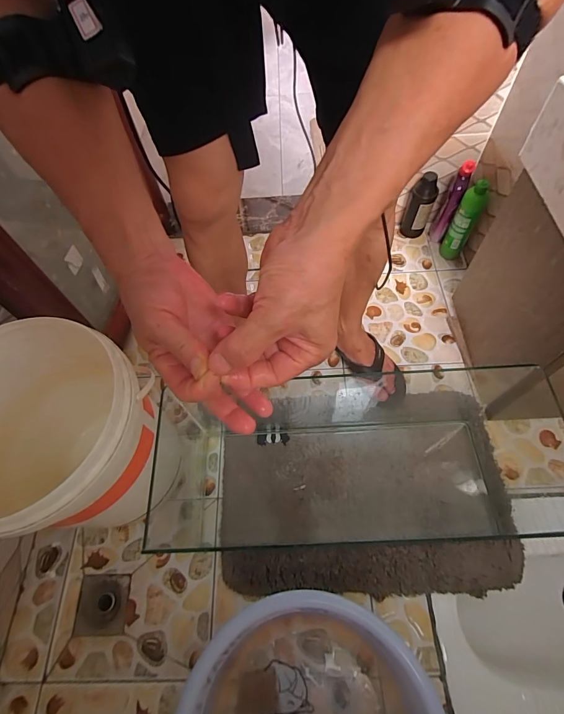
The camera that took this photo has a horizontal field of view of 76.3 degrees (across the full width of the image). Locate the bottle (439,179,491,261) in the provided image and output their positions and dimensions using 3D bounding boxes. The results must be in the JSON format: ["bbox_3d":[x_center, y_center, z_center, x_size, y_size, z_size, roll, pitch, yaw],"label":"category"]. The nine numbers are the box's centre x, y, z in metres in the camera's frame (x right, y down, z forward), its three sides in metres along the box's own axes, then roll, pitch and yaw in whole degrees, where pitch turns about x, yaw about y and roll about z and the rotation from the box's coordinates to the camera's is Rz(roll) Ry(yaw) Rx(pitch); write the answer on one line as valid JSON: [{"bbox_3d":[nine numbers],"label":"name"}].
[{"bbox_3d":[0.489,-0.361,0.969,0.064,0.234,0.061,25,66,17],"label":"bottle"}]

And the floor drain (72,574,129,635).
[{"bbox_3d":[-0.355,0.489,0.710,0.103,0.021,0.098,-3,61,3],"label":"floor drain"}]

